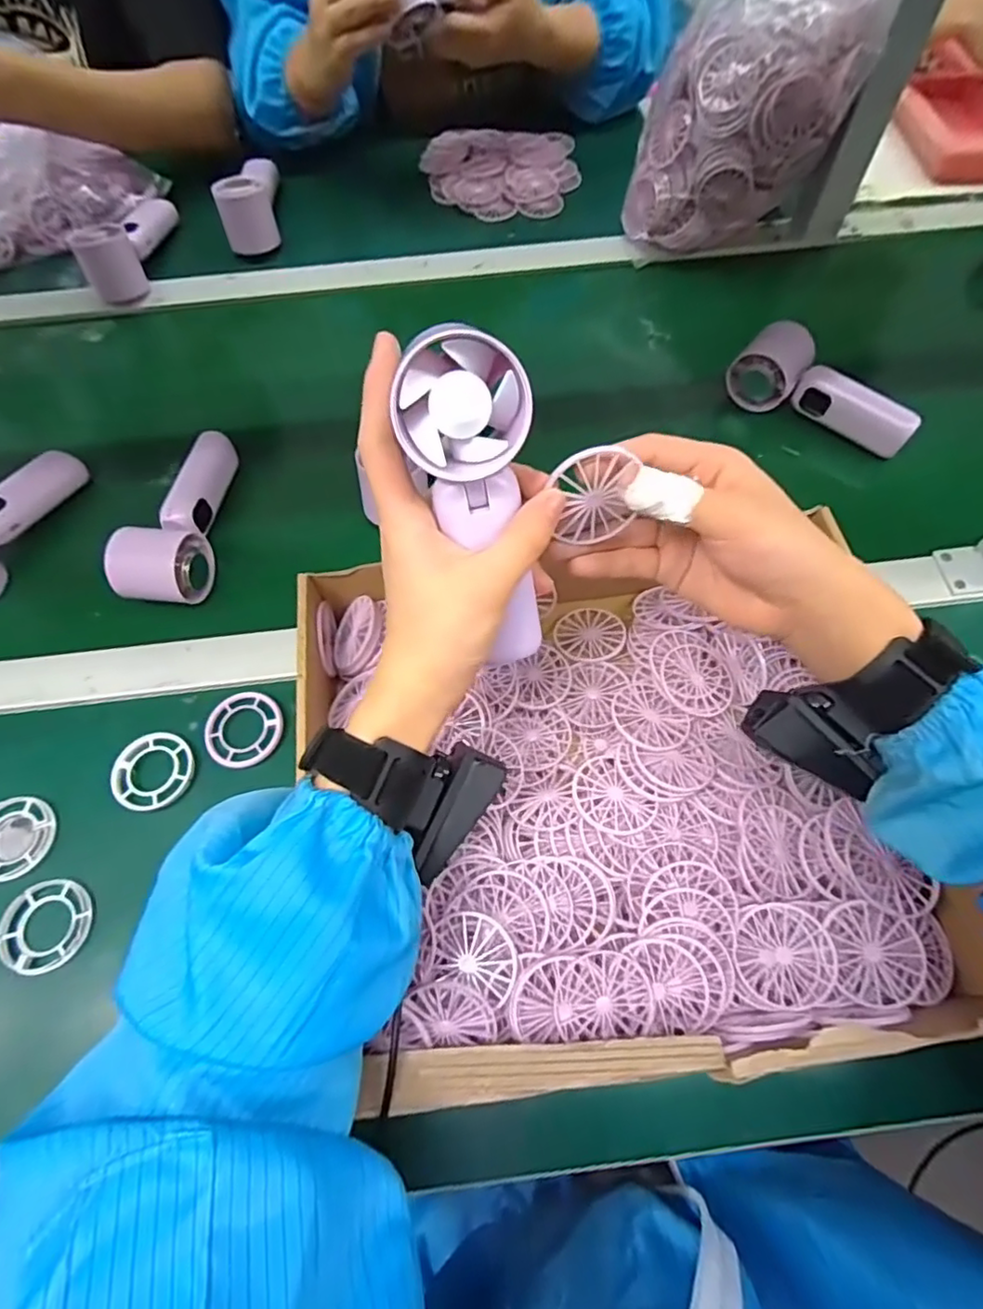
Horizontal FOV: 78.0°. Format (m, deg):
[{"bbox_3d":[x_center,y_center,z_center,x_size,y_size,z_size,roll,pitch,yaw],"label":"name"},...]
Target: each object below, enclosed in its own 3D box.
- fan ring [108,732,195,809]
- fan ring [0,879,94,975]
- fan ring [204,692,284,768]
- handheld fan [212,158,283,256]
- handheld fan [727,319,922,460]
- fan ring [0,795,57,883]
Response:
[{"bbox_3d":[-0.230,0.078,0.412,0.053,0.007,0.053,0,65,1],"label":"fan ring"},{"bbox_3d":[-0.272,0.166,0.371,0.051,0.012,0.052,0,65,1],"label":"fan ring"},{"bbox_3d":[-0.173,0.052,0.422,0.057,0.005,0.052,0,65,1],"label":"fan ring"},{"bbox_3d":[-0.264,-0.515,0.668,0.061,0.062,0.139,-8,65,-2],"label":"handheld fan"},{"bbox_3d":[0.281,-0.220,0.521,0.051,0.048,0.150,-39,70,-15],"label":"handheld fan"},{"bbox_3d":[-0.314,0.120,0.397,0.051,0.006,0.051,0,65,1],"label":"fan ring"}]

